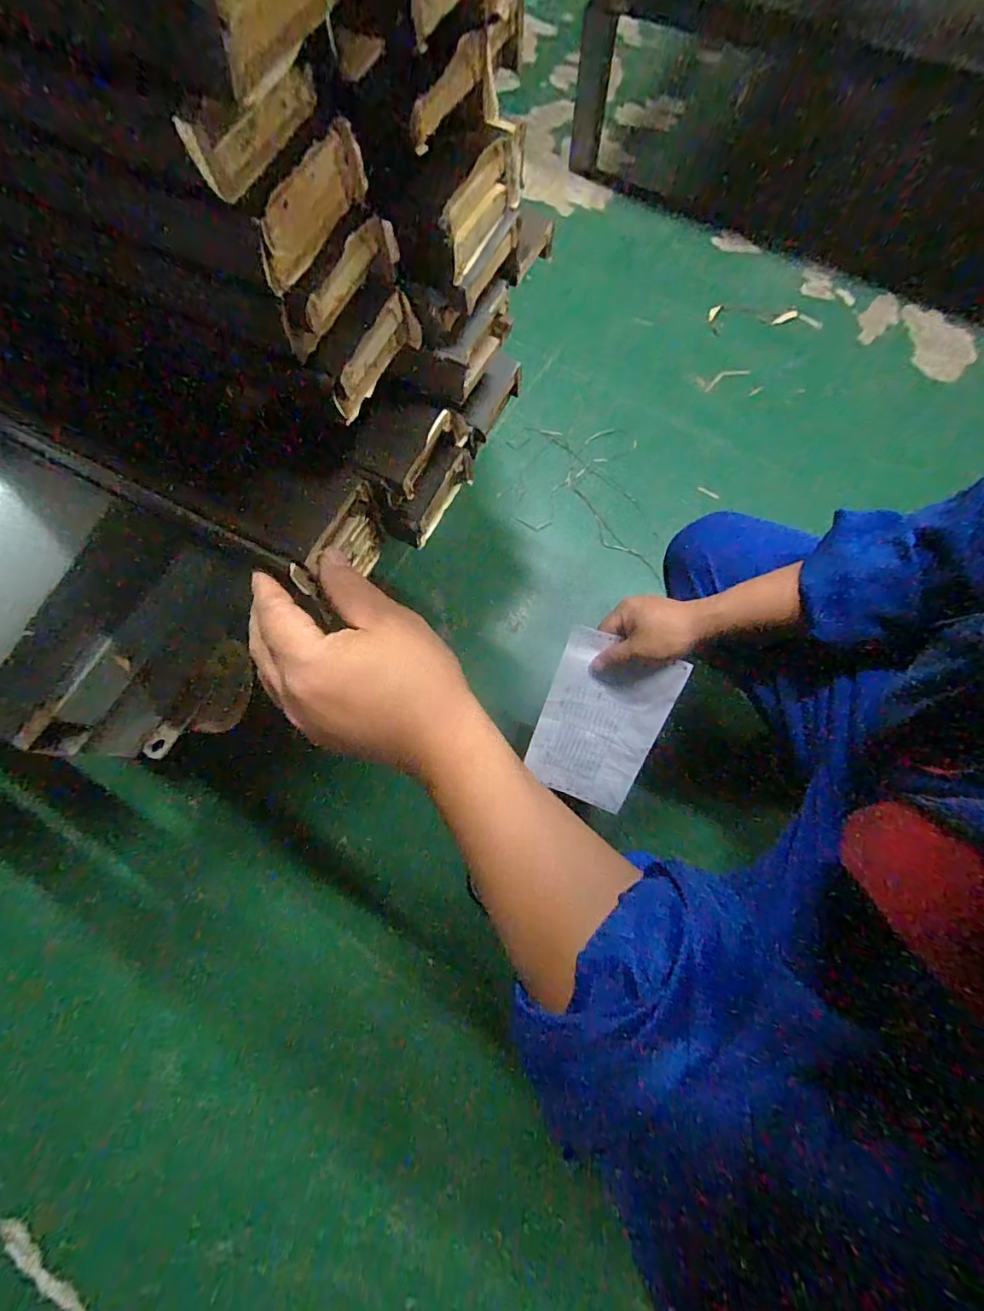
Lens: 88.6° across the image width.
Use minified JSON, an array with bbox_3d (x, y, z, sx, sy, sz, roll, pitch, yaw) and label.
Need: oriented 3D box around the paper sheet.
[{"bbox_3d":[0.131,0.088,0.632,0.138,0.236,0.010,22,31,11],"label":"paper sheet"}]

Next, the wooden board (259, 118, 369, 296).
[{"bbox_3d":[-0.073,-0.180,0.202,0.009,0.027,0.063,29,74,8],"label":"wooden board"}]

